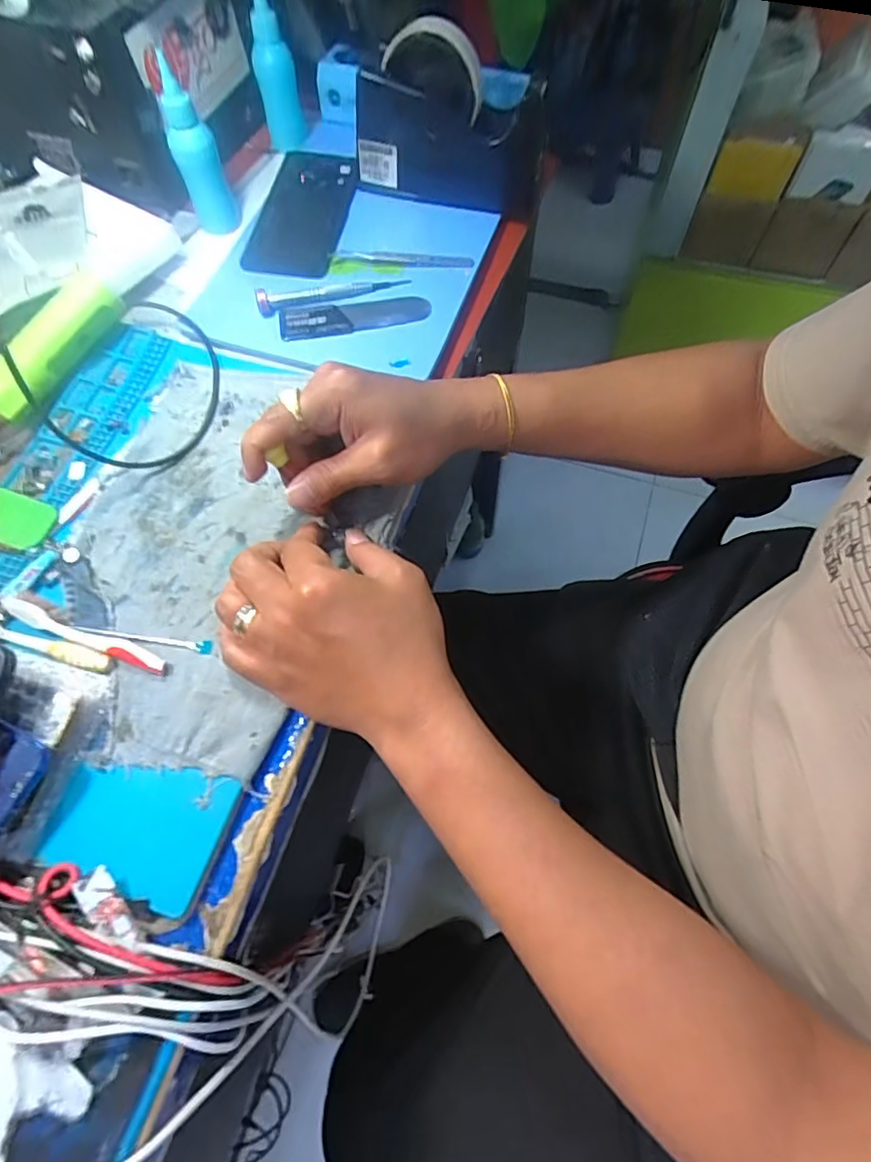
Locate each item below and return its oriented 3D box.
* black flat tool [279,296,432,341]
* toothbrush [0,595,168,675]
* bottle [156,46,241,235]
[{"bbox_3d":[-0.064,-0.209,0.440,0.115,0.007,0.031,-11,64,-8],"label":"black flat tool"},{"bbox_3d":[-0.211,0.032,0.333,0.106,0.015,0.012,18,67,9],"label":"toothbrush"},{"bbox_3d":[-0.189,-0.334,0.441,0.035,0.126,0.030,-21,67,-8],"label":"bottle"}]

